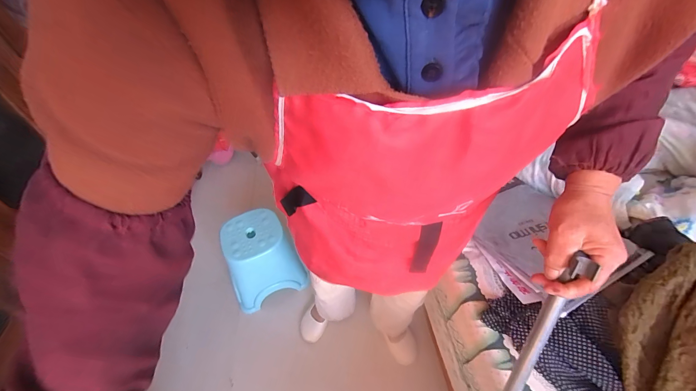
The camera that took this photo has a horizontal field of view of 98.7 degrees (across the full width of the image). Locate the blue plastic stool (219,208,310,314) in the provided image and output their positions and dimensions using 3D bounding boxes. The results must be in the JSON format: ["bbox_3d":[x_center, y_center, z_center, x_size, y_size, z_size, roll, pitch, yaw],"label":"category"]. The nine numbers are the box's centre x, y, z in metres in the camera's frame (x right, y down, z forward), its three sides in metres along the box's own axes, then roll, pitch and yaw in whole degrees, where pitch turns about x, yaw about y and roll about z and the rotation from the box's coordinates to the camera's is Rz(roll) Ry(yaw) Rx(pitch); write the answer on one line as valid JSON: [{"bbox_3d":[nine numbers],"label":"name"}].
[{"bbox_3d":[-0.349,0.244,1.190,0.291,0.277,0.253,-24,48,-15],"label":"blue plastic stool"}]

